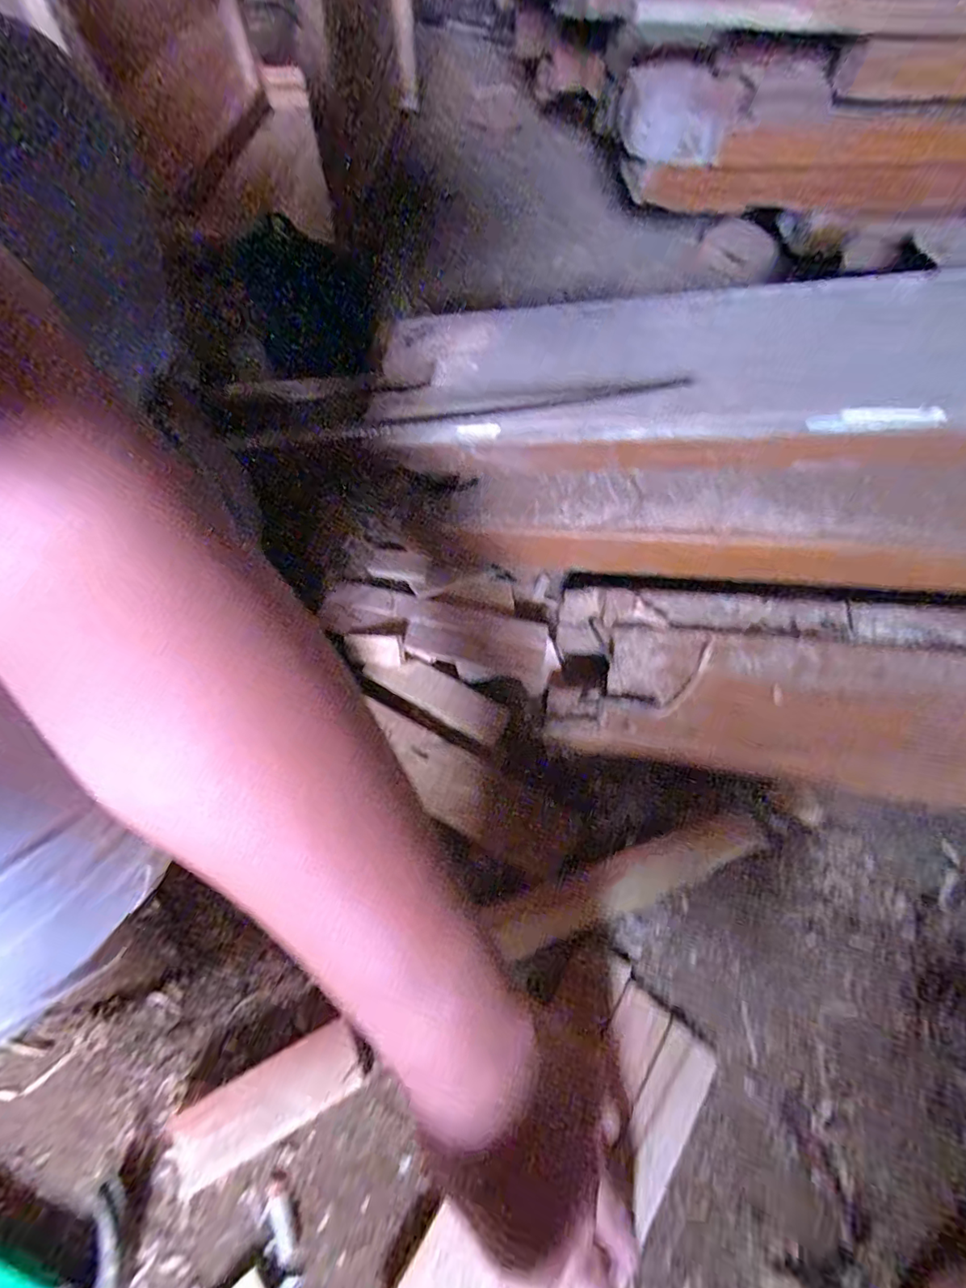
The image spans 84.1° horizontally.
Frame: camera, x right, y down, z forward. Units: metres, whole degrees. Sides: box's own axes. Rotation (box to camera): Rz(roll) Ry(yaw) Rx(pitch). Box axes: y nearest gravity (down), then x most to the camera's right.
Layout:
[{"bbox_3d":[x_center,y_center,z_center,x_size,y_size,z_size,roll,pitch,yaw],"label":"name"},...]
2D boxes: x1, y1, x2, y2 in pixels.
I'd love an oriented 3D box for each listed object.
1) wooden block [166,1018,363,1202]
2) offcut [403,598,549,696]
[{"bbox_3d":[-0.125,0.266,0.311,0.105,0.021,0.038,-24,66,-13],"label":"wooden block"},{"bbox_3d":[-0.003,-0.004,0.453,0.123,0.011,0.054,19,75,9],"label":"offcut"}]

